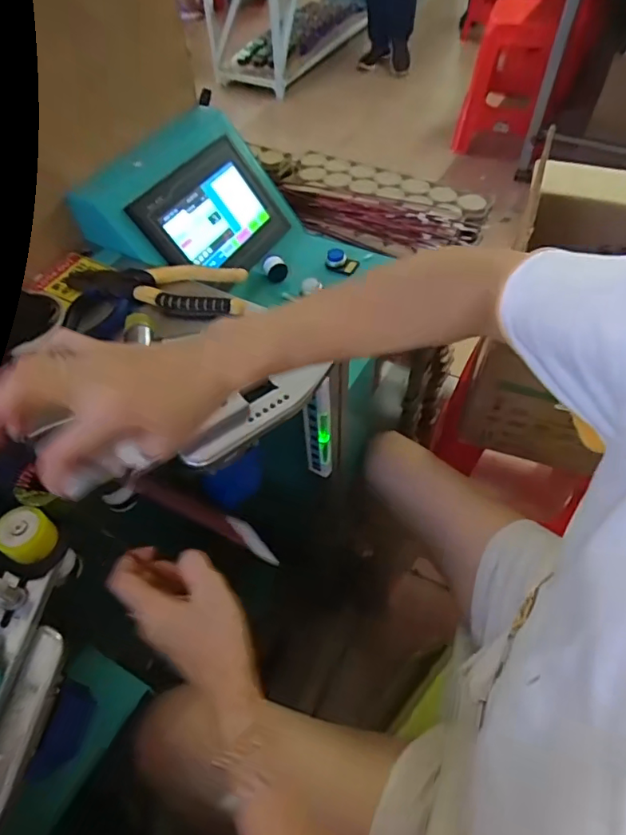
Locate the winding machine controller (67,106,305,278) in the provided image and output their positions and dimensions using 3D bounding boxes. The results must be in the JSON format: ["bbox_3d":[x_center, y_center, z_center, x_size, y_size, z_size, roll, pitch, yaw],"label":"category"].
[{"bbox_3d":[-0.145,-0.267,0.696,0.160,0.162,0.270,30,60,22],"label":"winding machine controller"}]

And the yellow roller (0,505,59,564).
[{"bbox_3d":[-0.207,0.084,0.376,0.035,0.021,0.034,-1,54,1],"label":"yellow roller"}]

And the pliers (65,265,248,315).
[{"bbox_3d":[-0.172,-0.146,0.575,0.196,0.015,0.062,7,54,7],"label":"pliers"}]

